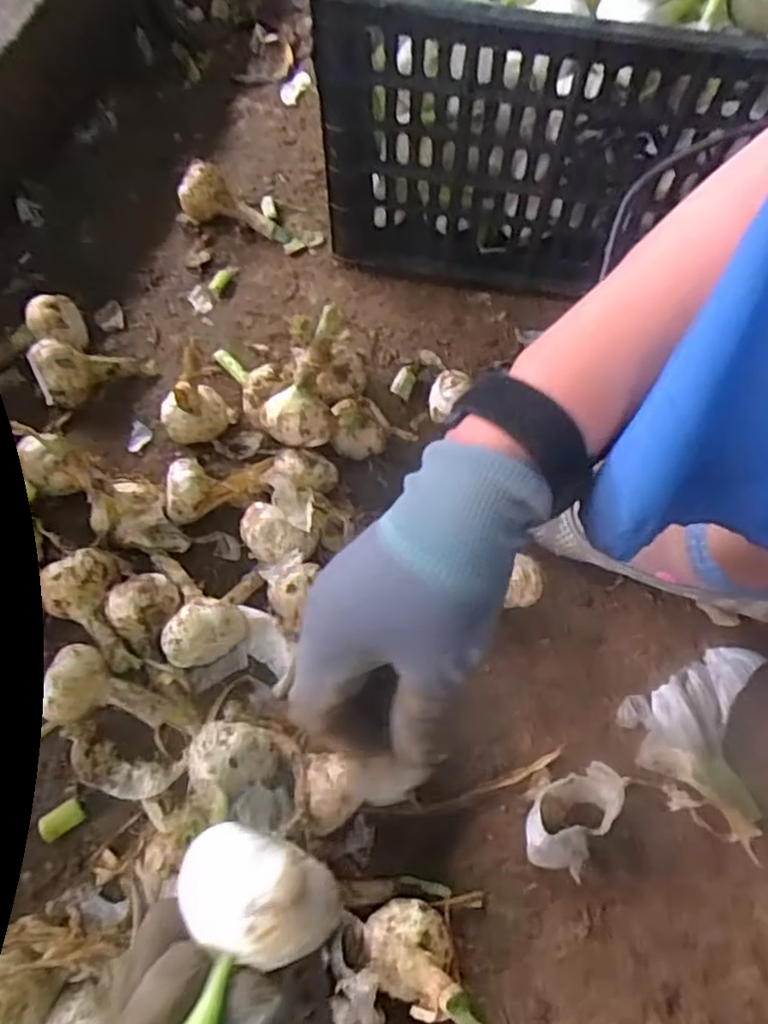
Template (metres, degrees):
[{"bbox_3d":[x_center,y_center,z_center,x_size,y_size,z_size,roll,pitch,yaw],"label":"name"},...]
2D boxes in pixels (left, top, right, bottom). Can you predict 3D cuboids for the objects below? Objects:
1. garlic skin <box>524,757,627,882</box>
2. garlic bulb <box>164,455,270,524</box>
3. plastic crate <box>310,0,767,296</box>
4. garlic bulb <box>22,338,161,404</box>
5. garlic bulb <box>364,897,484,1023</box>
[{"bbox_3d":[0.116,0.187,0.403,0.045,0.034,0.067,35,70,13],"label":"garlic skin"},{"bbox_3d":[-0.120,-0.020,0.483,0.078,0.031,0.038,-11,64,-30],"label":"garlic bulb"},{"bbox_3d":[0.172,-0.364,0.543,0.394,0.257,0.303,11,67,4],"label":"plastic crate"},{"bbox_3d":[-0.229,-0.114,0.526,0.088,0.038,0.044,-15,61,-46],"label":"garlic bulb"},{"bbox_3d":[0.025,0.241,0.336,0.043,0.100,0.034,-35,104,-18],"label":"garlic bulb"}]

